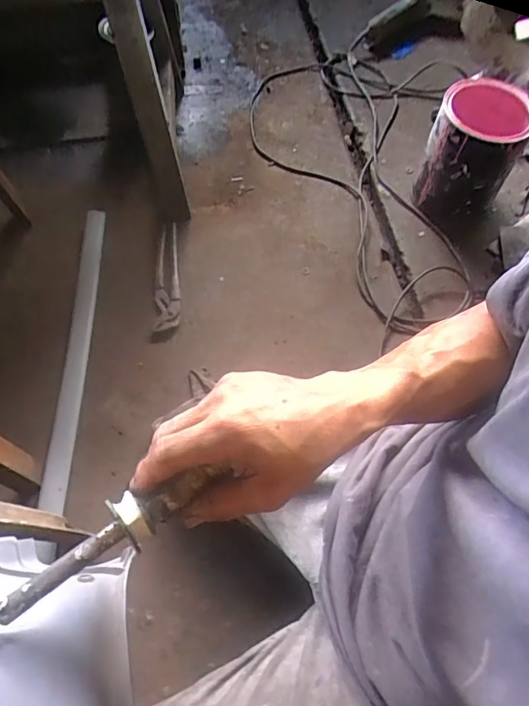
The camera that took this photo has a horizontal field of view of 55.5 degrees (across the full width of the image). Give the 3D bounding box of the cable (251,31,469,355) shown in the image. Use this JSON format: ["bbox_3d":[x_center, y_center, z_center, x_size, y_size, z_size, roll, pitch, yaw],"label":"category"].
[{"bbox_3d":[0.199,-0.376,1.052,0.427,0.060,0.782,8,62,4],"label":"cable"}]

